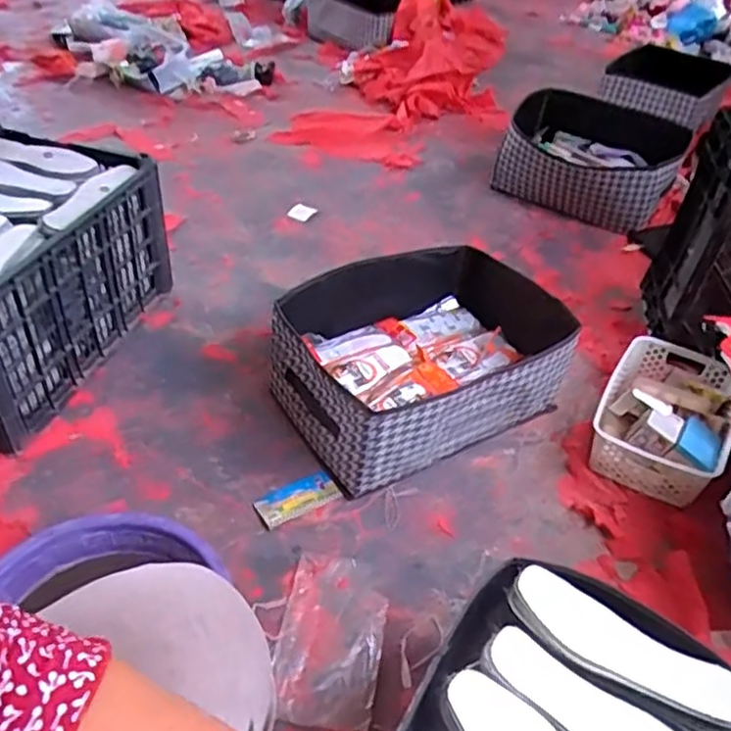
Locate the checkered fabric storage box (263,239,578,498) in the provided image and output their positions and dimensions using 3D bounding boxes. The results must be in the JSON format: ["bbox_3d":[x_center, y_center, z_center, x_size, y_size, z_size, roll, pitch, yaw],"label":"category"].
[{"bbox_3d":[0.102,-0.016,1.125,0.467,0.184,0.327,-22,49,-28],"label":"checkered fabric storage box"}]

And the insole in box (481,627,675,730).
[{"bbox_3d":[0.219,0.323,0.618,0.227,0.034,0.076,32,48,26],"label":"insole in box"}]

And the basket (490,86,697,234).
[{"bbox_3d":[0.594,-0.560,1.776,0.437,0.181,0.400,17,43,14],"label":"basket"}]

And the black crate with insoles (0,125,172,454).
[{"bbox_3d":[-0.630,-0.157,1.160,0.401,0.279,0.489,14,42,11],"label":"black crate with insoles"}]

